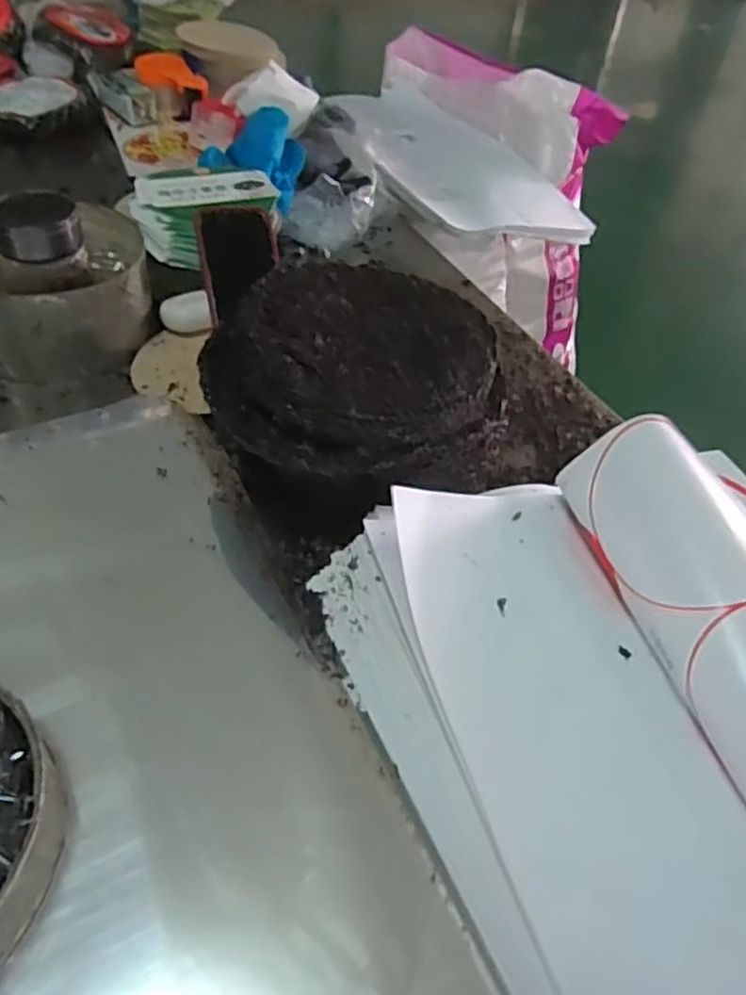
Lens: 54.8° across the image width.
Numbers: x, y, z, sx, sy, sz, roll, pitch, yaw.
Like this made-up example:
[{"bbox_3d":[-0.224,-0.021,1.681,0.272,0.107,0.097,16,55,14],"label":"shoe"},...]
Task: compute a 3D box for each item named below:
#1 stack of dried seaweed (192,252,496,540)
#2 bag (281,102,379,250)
[{"bbox_3d":[-0.017,-0.080,0.610,0.215,0.140,0.243,26,51,17],"label":"stack of dried seaweed"},{"bbox_3d":[-0.049,-0.455,1.008,0.114,0.070,0.262,6,47,0],"label":"bag"}]

